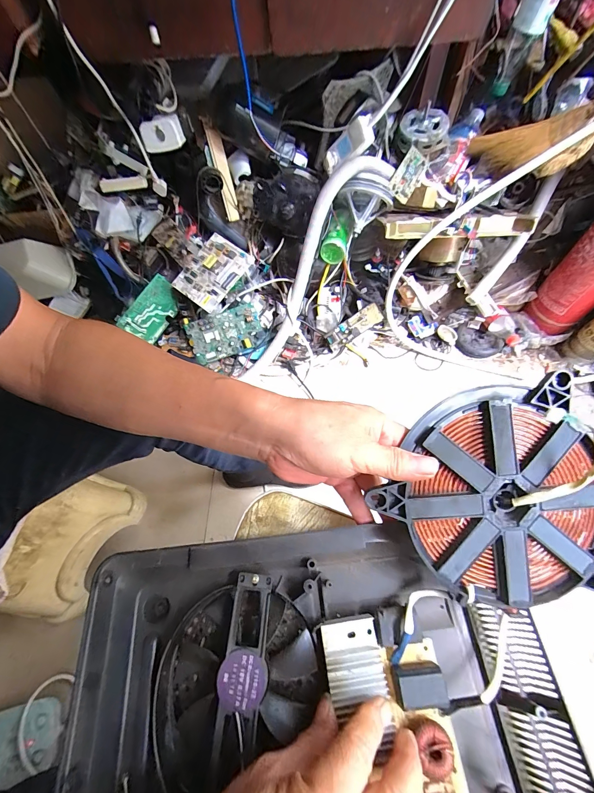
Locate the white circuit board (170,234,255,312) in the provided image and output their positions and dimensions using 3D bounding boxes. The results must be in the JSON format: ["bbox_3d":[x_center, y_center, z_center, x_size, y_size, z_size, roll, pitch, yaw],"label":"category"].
[{"bbox_3d":[-0.230,-0.342,0.861,0.147,0.019,0.197,37,85,11],"label":"white circuit board"}]

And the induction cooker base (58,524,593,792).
[{"bbox_3d":[0.017,0.249,0.232,0.354,0.050,0.269,-4,63,1],"label":"induction cooker base"}]

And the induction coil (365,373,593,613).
[{"bbox_3d":[0.154,0.078,0.244,0.167,0.020,0.167,-8,87,3],"label":"induction coil"}]

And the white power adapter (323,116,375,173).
[{"bbox_3d":[0.113,-0.570,0.720,0.130,0.053,0.044,-22,56,37],"label":"white power adapter"}]

